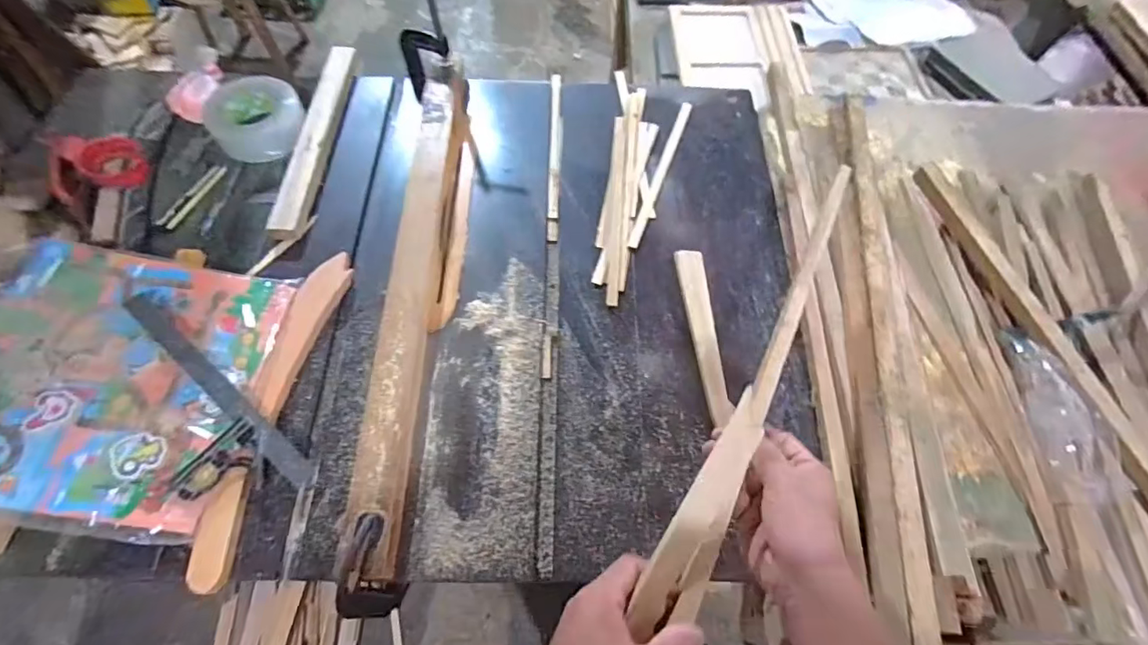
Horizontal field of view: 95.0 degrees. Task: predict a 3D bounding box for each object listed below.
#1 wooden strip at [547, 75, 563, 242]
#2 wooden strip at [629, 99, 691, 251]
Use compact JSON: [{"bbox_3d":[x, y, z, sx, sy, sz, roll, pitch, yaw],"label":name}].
[{"bbox_3d":[-0.028,-0.273,0.825,0.020,0.014,0.350,0,63,-1],"label":"wooden strip"},{"bbox_3d":[0.136,-0.236,0.803,0.016,0.012,0.309,18,64,8],"label":"wooden strip"}]

